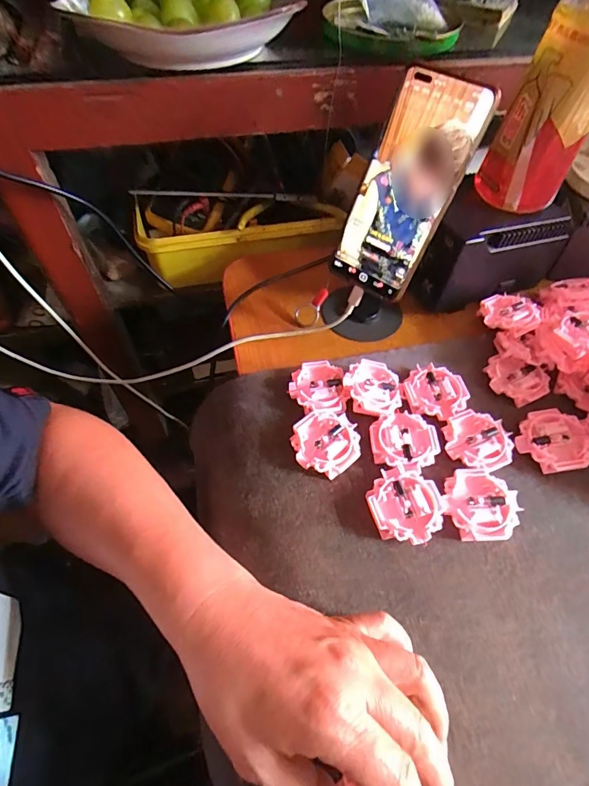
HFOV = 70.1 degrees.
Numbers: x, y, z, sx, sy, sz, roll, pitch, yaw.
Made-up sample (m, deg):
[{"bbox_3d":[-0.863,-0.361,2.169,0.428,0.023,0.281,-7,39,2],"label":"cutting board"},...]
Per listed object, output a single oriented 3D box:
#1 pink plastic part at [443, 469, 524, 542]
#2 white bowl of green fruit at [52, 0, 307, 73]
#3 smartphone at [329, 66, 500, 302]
[{"bbox_3d":[0.137,0.082,0.310,0.053,0.012,0.051,4,55,1],"label":"pink plastic part"},{"bbox_3d":[-0.096,-0.319,0.363,0.183,0.056,0.179,1,55,-1],"label":"white bowl of green fruit"},{"bbox_3d":[0.091,-0.164,0.346,0.074,0.164,0.011,35,31,20],"label":"smartphone"}]

